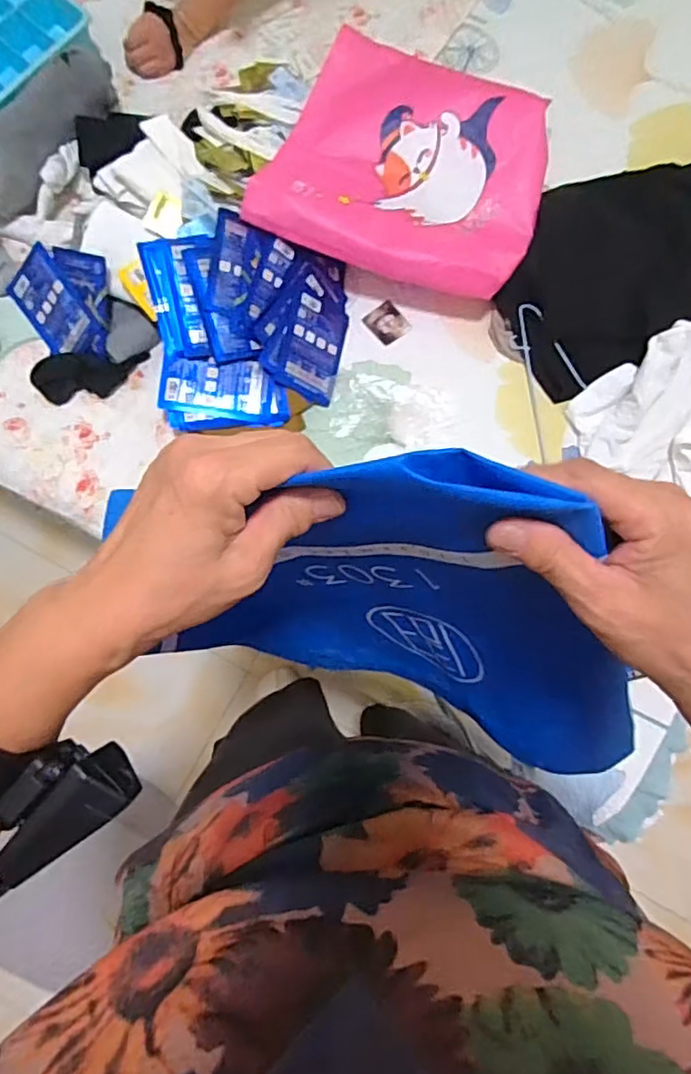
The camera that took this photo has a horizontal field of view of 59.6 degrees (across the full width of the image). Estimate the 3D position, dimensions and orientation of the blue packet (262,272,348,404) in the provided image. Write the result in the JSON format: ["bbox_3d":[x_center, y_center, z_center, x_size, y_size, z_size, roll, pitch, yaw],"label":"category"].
[{"bbox_3d":[-0.053,-0.321,0.967,0.118,0.016,0.197,25,73,-31],"label":"blue packet"}]

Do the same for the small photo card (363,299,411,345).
[{"bbox_3d":[0.072,-0.358,1.010,0.062,0.006,0.064,-38,83,-10],"label":"small photo card"}]

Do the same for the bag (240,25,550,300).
[{"bbox_3d":[0.111,-0.592,0.961,0.417,0.085,0.416,21,81,0],"label":"bag"}]

